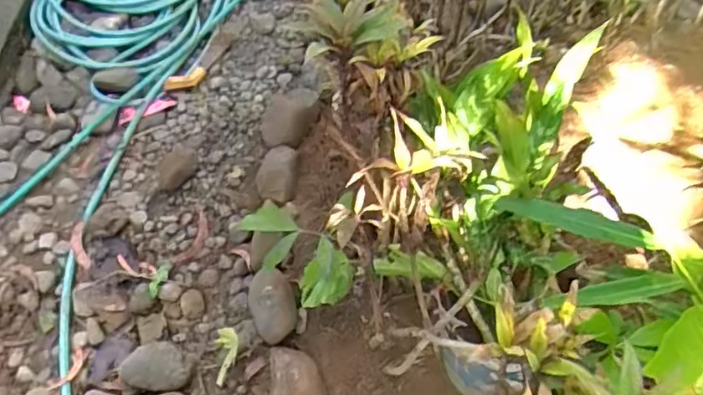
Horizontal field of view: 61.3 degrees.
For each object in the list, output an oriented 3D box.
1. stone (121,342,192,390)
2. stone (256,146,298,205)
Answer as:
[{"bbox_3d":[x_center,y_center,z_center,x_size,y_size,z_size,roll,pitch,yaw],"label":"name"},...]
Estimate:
[{"bbox_3d":[-0.350,0.304,1.076,0.119,0.049,0.090,7,54,0],"label":"stone"},{"bbox_3d":[-0.166,-0.053,1.325,0.090,0.057,0.147,-1,49,-2],"label":"stone"}]

